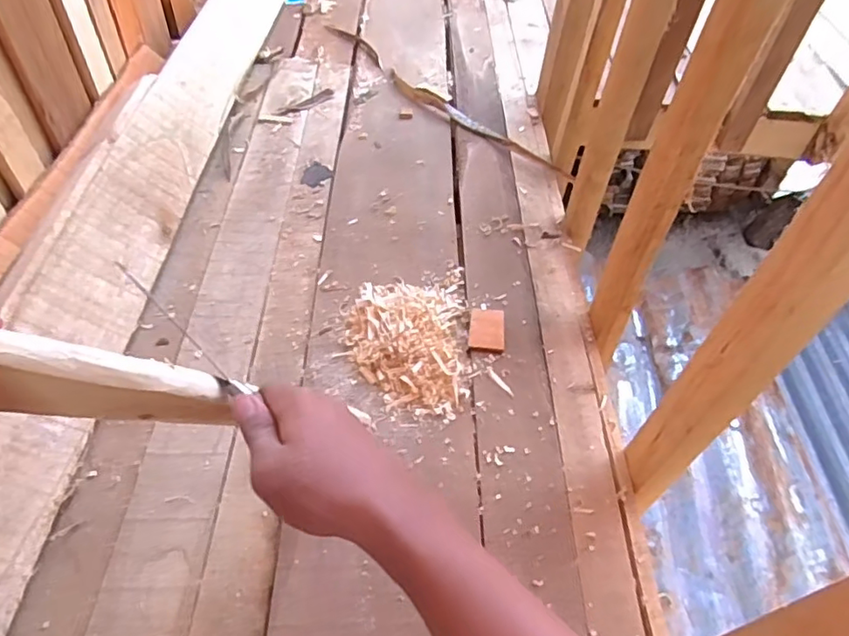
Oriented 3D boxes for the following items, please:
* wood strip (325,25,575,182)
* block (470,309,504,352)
[{"bbox_3d":[0.012,-0.427,1.096,0.078,0.013,0.654,-34,60,-28],"label":"wood strip"},{"bbox_3d":[0.079,0.013,0.727,0.043,0.010,0.060,6,50,0],"label":"block"}]

